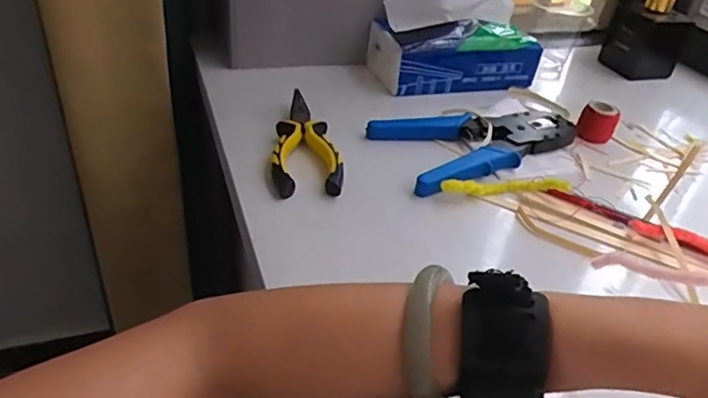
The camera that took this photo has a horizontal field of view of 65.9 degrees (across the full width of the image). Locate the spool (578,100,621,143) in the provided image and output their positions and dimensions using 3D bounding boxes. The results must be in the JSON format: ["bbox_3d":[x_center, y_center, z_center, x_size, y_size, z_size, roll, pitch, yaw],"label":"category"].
[{"bbox_3d":[0.243,-0.075,0.545,0.034,0.034,0.032,23,39,22],"label":"spool"}]

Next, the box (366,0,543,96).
[{"bbox_3d":[0.117,-0.187,0.614,0.179,0.092,0.083,-7,38,-17],"label":"box"}]

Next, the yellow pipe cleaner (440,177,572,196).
[{"bbox_3d":[0.123,-0.011,0.452,0.108,0.017,0.020,-1,37,-9],"label":"yellow pipe cleaner"}]

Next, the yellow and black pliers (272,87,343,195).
[{"bbox_3d":[-0.045,-0.052,0.477,0.057,0.022,0.148,-2,37,-10],"label":"yellow and black pliers"}]

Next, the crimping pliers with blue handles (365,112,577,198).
[{"bbox_3d":[0.117,-0.057,0.510,0.193,0.021,0.104,-15,41,-26],"label":"crimping pliers with blue handles"}]

